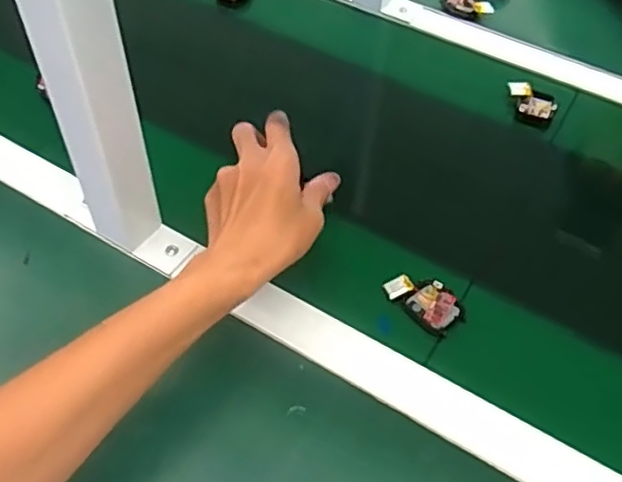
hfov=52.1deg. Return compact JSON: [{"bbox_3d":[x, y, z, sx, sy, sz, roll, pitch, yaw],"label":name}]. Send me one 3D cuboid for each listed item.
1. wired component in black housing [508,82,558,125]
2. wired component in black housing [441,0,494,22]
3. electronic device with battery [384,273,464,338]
[{"bbox_3d":[0.232,-0.145,0.671,0.052,0.019,0.037,24,51,8],"label":"wired component in black housing"},{"bbox_3d":[0.191,-0.285,0.777,0.058,0.022,0.032,30,52,13],"label":"wired component in black housing"},{"bbox_3d":[0.092,0.047,0.513,0.062,0.011,0.036,39,55,19],"label":"electronic device with battery"}]

